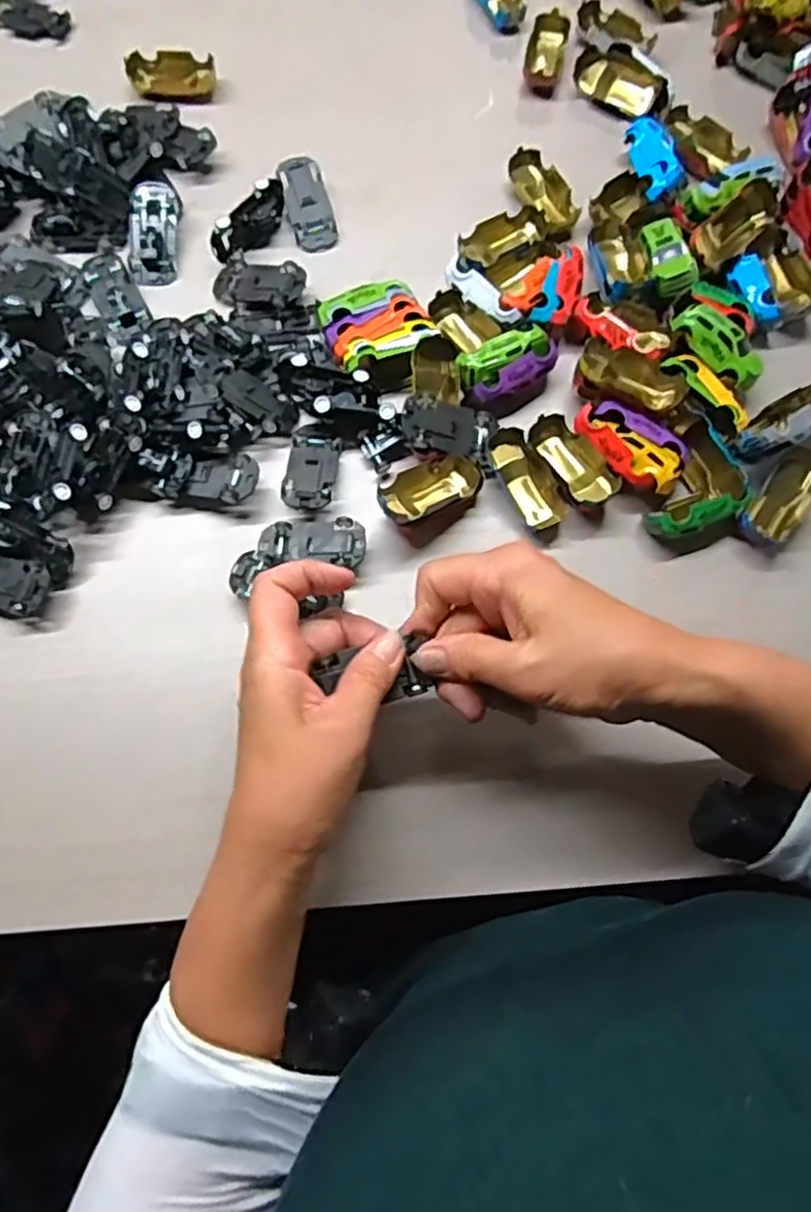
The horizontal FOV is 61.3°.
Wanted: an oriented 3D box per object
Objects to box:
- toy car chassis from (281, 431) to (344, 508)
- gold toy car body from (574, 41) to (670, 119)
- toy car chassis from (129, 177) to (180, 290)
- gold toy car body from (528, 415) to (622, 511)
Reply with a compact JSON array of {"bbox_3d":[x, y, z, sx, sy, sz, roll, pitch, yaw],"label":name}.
[{"bbox_3d":[-0.057,-0.083,0.419,0.030,0.014,0.056,6,74,1],"label":"toy car chassis"},{"bbox_3d":[0.162,-0.389,0.509,0.076,0.026,0.029,37,77,9],"label":"gold toy car body"},{"bbox_3d":[-0.172,-0.254,0.466,0.030,0.012,0.070,3,89,0],"label":"toy car chassis"},{"bbox_3d":[0.101,-0.086,0.421,0.031,0.023,0.062,-31,77,-9],"label":"gold toy car body"}]

